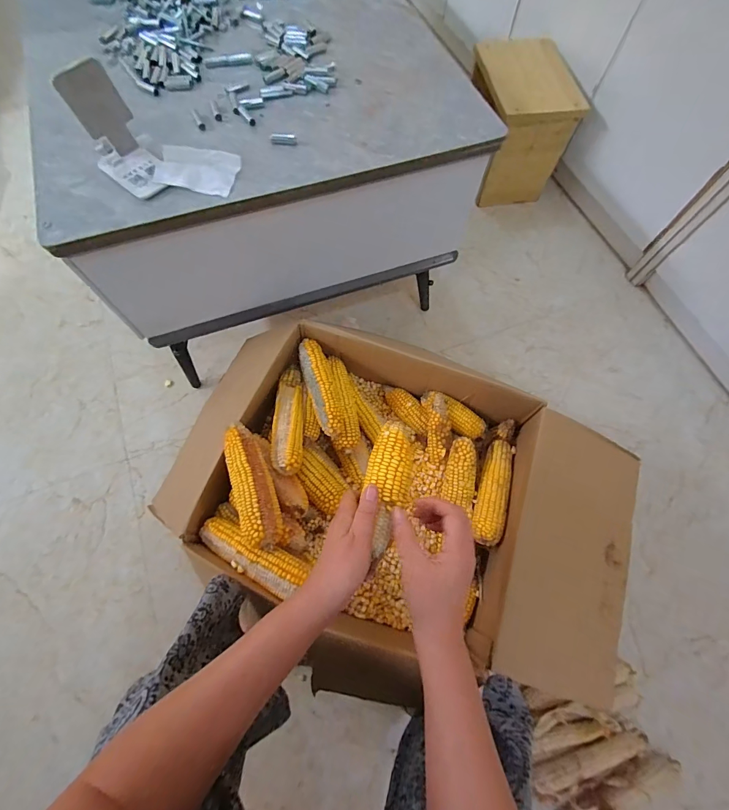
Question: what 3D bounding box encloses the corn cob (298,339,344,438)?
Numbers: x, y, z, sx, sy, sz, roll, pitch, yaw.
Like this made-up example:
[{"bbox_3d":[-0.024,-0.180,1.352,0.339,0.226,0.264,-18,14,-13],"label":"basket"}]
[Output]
[{"bbox_3d":[-0.076,-0.037,0.652,0.049,0.042,0.193,-15,70,-7],"label":"corn cob"}]

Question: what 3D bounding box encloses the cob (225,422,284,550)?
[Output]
[{"bbox_3d":[-0.164,0.112,0.539,0.055,0.038,0.180,-18,70,-8],"label":"cob"}]

